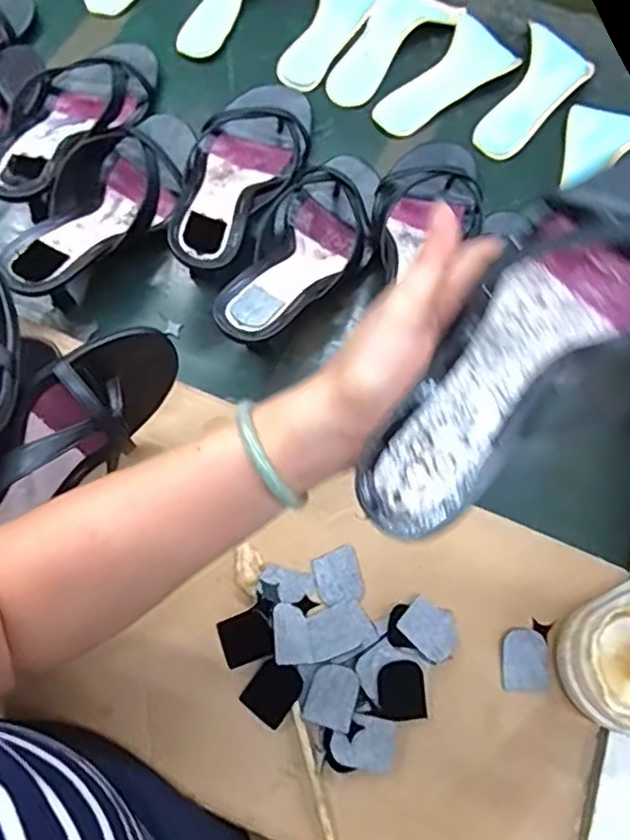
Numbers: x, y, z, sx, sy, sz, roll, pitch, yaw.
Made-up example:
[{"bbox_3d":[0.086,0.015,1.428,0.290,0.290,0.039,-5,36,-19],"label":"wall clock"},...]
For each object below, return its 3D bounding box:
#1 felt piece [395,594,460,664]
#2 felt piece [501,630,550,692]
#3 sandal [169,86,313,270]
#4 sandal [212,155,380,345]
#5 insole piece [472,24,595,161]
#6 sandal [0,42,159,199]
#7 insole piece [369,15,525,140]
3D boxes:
[{"bbox_3d":[0.077,0.137,0.425,0.040,0.004,0.036,44,54,5],"label":"felt piece"},{"bbox_3d":[0.140,0.160,0.430,0.032,0.004,0.038,5,68,-6],"label":"felt piece"},{"bbox_3d":[-0.066,-0.220,0.565,0.089,0.052,0.245,21,66,6],"label":"sandal"},{"bbox_3d":[-0.007,-0.146,0.538,0.087,0.051,0.240,24,53,8],"label":"sandal"},{"bbox_3d":[0.213,-0.333,0.662,0.073,0.007,0.161,39,78,11],"label":"insole piece"},{"bbox_3d":[-0.216,-0.269,0.570,0.085,0.050,0.240,15,51,4],"label":"sandal"},{"bbox_3d":[0.138,-0.349,0.662,0.078,0.011,0.180,36,70,9],"label":"insole piece"}]

